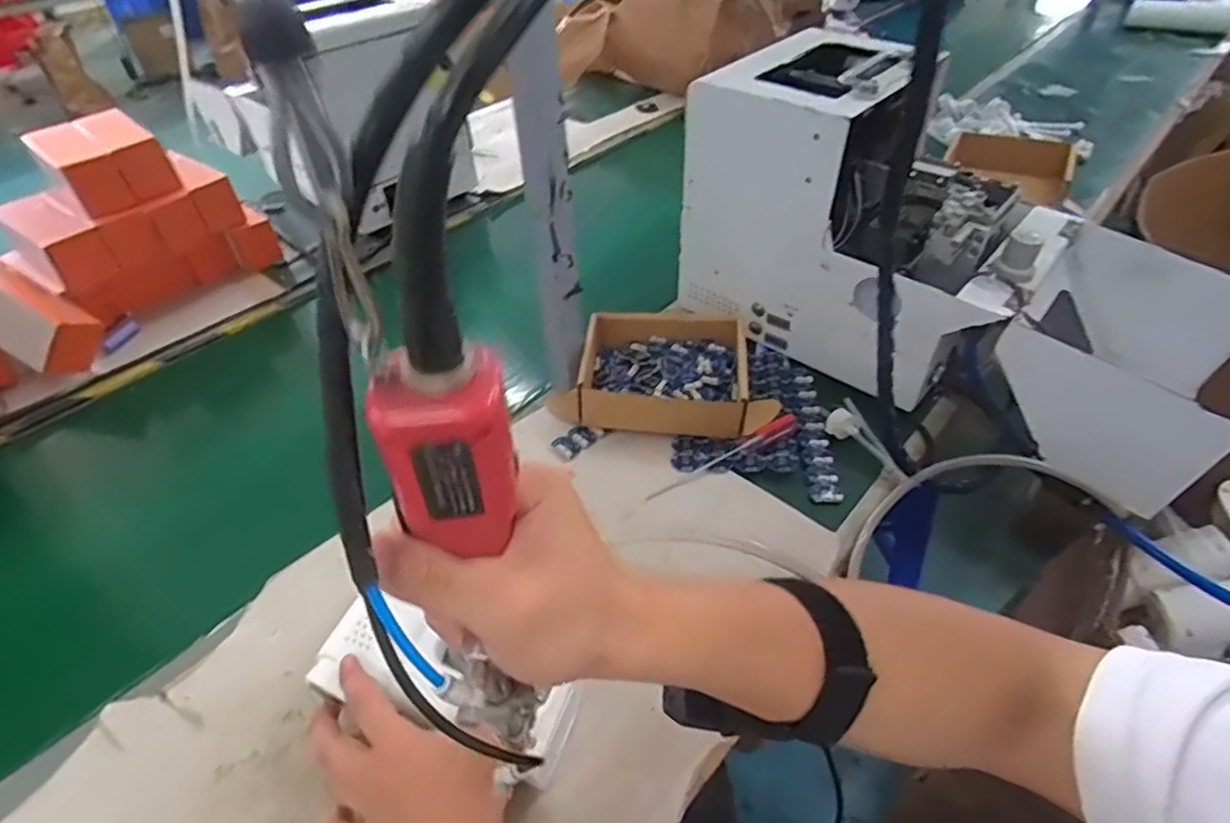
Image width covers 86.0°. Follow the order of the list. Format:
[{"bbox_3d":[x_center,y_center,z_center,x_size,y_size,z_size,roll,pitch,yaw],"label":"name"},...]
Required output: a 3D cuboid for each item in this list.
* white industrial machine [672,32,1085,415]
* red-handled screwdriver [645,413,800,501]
[{"bbox_3d":[0.264,-0.201,0.689,0.327,0.273,0.212,29,53,29],"label":"white industrial machine"},{"bbox_3d":[0.105,0.040,0.627,0.172,0.023,0.015,-21,47,-18],"label":"red-handled screwdriver"}]

